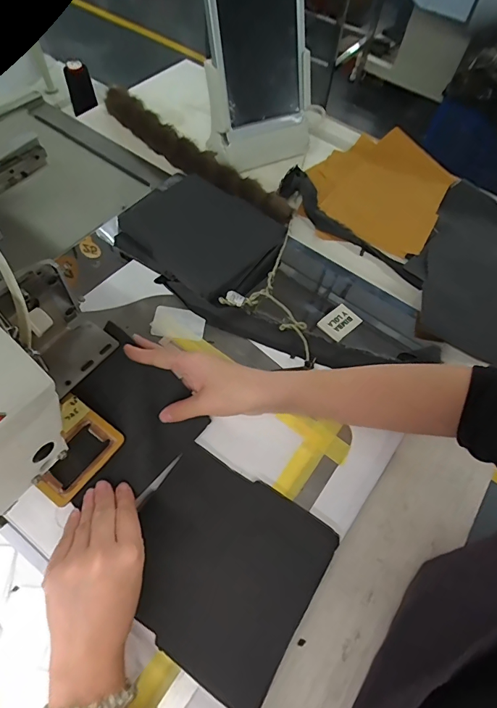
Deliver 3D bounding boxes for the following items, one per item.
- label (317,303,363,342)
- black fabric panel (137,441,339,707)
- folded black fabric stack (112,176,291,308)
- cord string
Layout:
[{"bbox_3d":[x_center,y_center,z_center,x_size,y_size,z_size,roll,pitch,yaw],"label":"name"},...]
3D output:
[{"bbox_3d":[0.115,-0.041,0.504,0.047,0.004,0.035,-37,69,-23],"label":"label"},{"bbox_3d":[-0.025,0.183,0.360,0.163,0.009,0.154,32,64,11],"label":"black fabric panel"},{"bbox_3d":[-0.054,-0.151,0.525,0.179,0.055,0.157,33,62,13],"label":"folded black fabric stack"},{"bbox_3d":[0.017,-0.102,0.524,0.104,0.023,0.238,1,60,-5],"label":"cord string"}]

